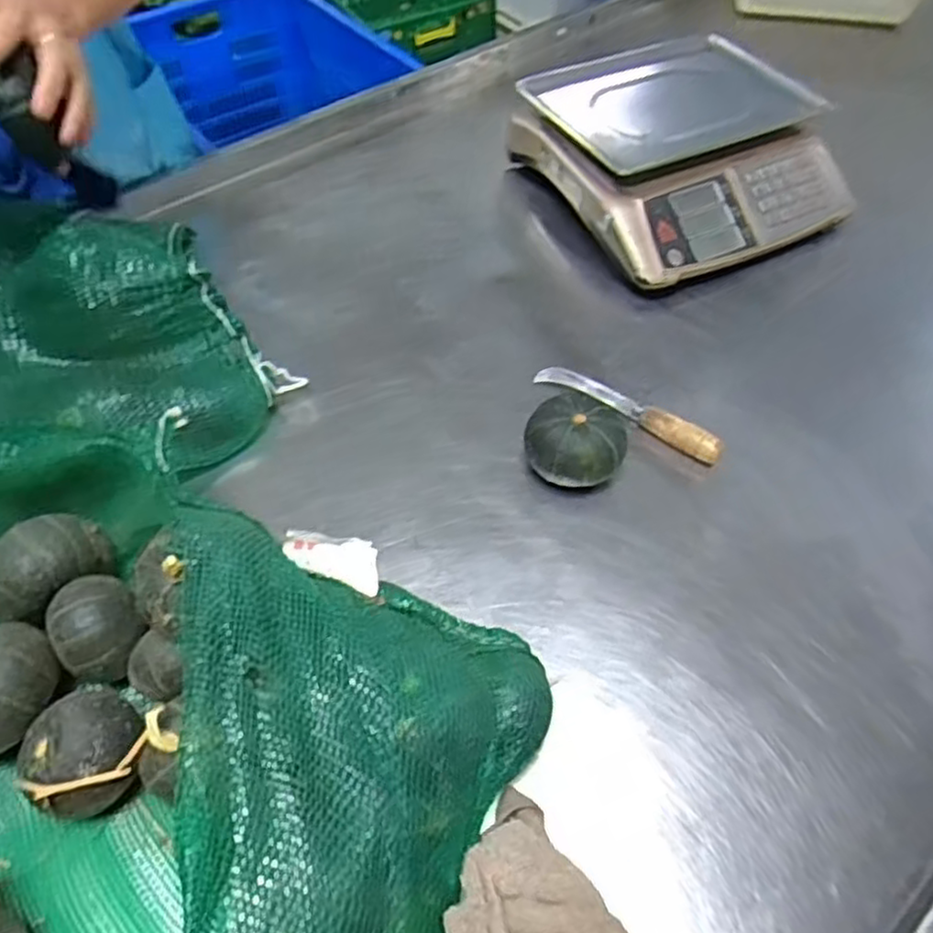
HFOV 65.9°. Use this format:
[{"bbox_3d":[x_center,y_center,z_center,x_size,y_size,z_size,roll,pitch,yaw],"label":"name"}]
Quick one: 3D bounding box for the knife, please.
[{"bbox_3d":[0.166,-0.066,0.738,0.207,0.031,0.039,30,59,19],"label":"knife"}]

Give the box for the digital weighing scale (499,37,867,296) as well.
[{"bbox_3d":[0.264,-0.430,0.947,0.383,0.107,0.383,-25,58,-17],"label":"digital weighing scale"}]

